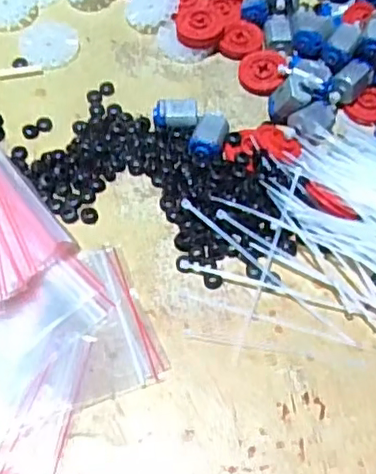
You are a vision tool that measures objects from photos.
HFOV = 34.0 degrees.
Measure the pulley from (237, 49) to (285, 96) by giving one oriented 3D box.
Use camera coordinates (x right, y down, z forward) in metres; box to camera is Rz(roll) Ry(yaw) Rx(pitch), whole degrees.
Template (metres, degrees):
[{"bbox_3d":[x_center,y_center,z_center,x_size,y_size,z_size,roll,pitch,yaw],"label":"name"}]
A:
[{"bbox_3d":[0.049,-0.109,0.410,0.030,0.007,0.029,-6,93,17],"label":"pulley"}]

